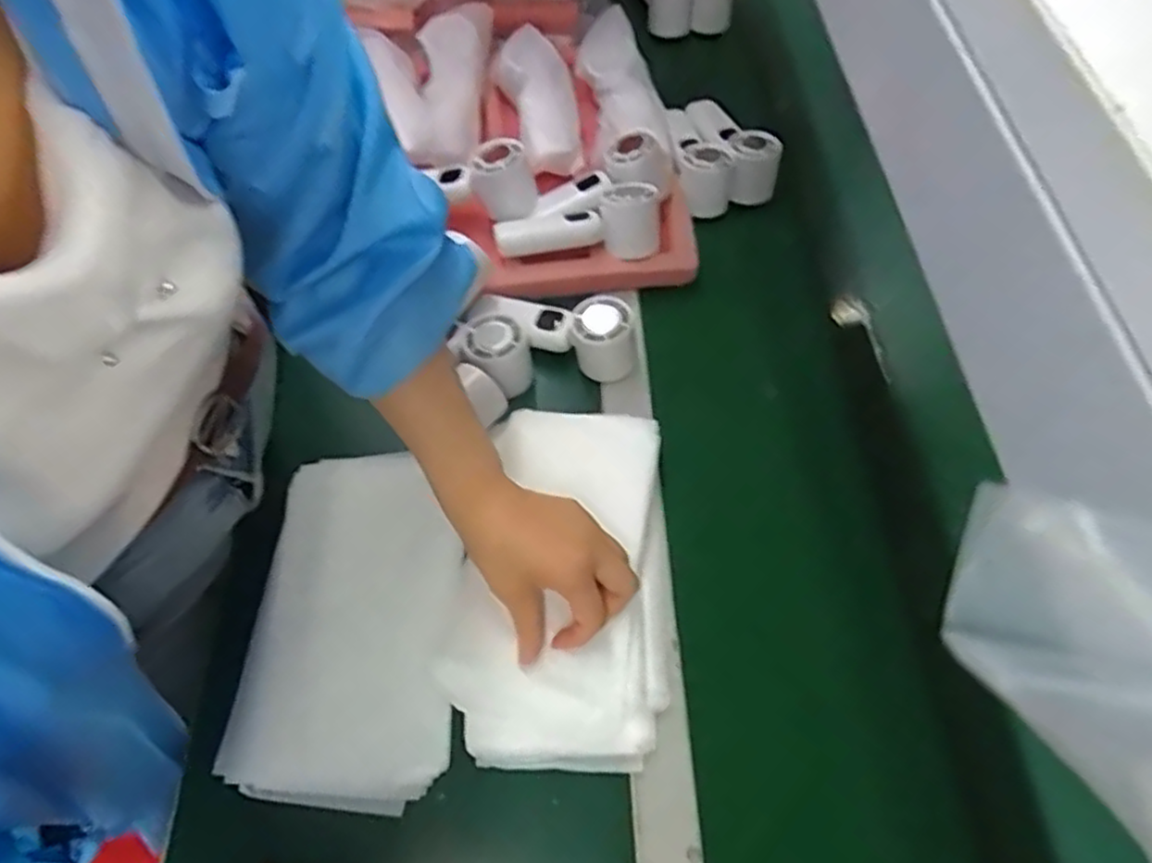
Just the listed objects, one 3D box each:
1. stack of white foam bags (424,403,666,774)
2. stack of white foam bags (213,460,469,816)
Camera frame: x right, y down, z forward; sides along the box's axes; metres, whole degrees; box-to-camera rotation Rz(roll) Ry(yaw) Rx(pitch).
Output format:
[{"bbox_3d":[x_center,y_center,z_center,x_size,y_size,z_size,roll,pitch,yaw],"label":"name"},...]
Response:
[{"bbox_3d":[-0.009,0.104,0.535,0.156,0.026,0.268,9,57,5],"label":"stack of white foam bags"},{"bbox_3d":[-0.166,0.135,0.530,0.148,0.012,0.253,-1,58,-2],"label":"stack of white foam bags"}]

